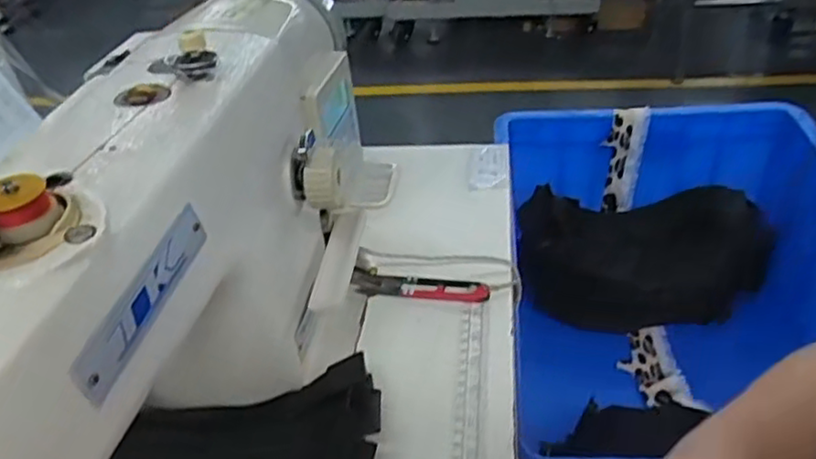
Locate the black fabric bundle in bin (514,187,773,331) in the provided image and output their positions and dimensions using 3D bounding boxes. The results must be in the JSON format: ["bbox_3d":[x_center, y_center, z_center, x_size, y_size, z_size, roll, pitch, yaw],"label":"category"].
[{"bbox_3d":[0.275,0.030,0.833,0.271,0.094,0.155,0,37,6],"label":"black fabric bundle in bin"}]

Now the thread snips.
[{"bbox_3d":[0.007,0.045,0.537,0.111,0.006,0.023,7,39,19],"label":"thread snips"}]

